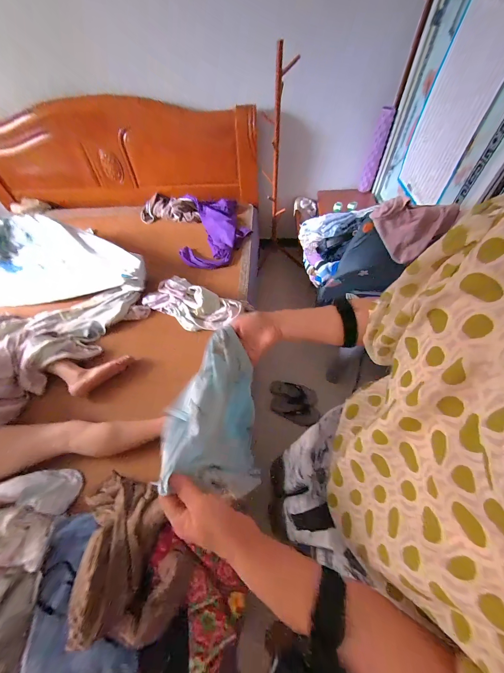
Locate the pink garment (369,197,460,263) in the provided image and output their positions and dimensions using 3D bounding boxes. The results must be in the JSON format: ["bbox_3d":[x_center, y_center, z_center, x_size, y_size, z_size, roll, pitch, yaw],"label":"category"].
[{"bbox_3d":[0.578,-0.395,0.906,0.283,0.207,0.062,4,55,5],"label":"pink garment"}]

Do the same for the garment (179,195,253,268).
[{"bbox_3d":[-0.239,-0.682,1.522,0.423,0.126,0.633,-7,55,-3],"label":"garment"}]

